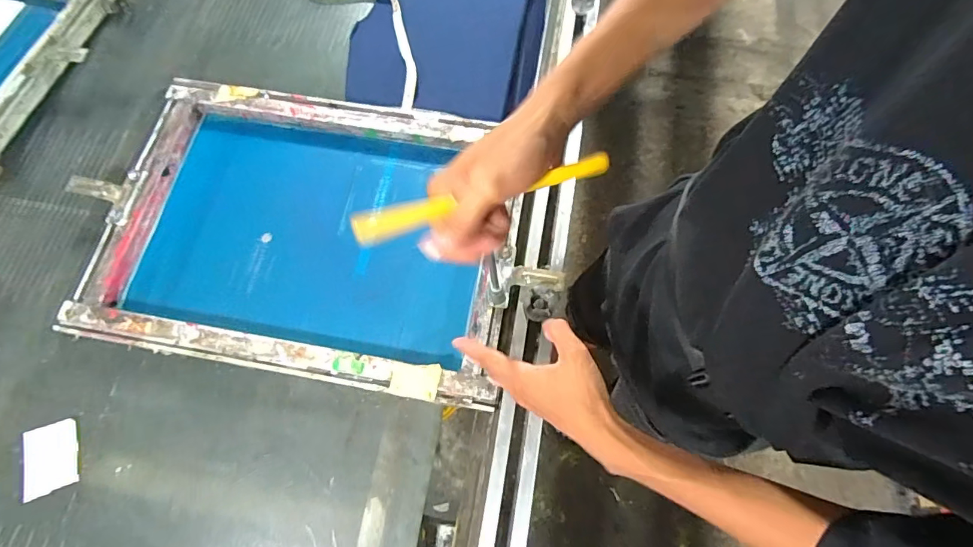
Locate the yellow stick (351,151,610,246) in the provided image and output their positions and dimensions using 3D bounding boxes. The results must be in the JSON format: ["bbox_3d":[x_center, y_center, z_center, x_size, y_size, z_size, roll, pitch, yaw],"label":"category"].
[{"bbox_3d":[-0.002,-0.052,0.318,0.179,0.008,0.021,-14,71,-2],"label":"yellow stick"}]

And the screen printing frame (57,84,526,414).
[{"bbox_3d":[-0.235,-0.063,0.640,0.549,0.038,0.397,9,71,4],"label":"screen printing frame"}]

